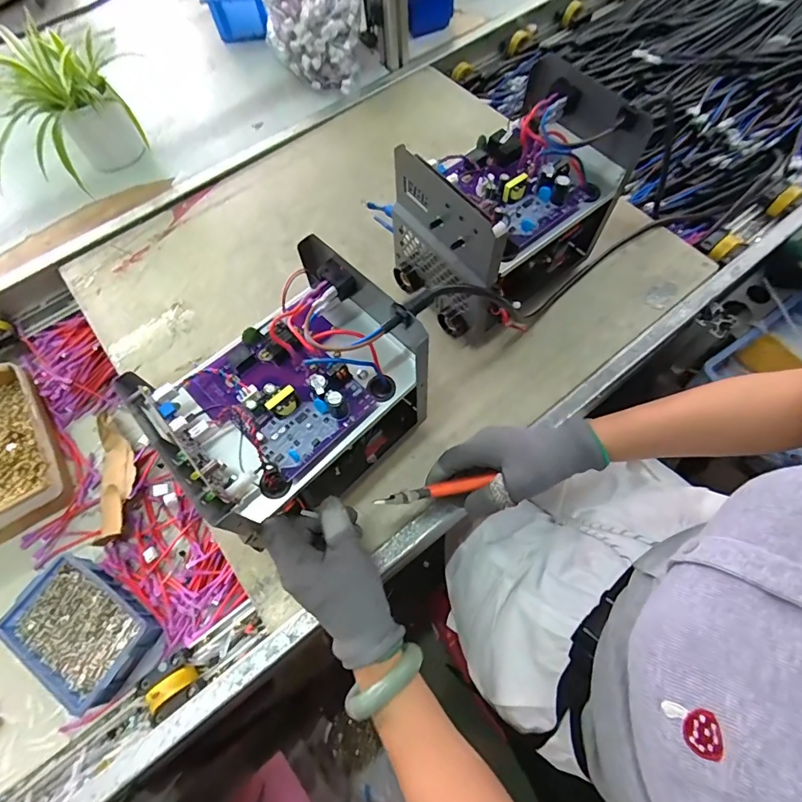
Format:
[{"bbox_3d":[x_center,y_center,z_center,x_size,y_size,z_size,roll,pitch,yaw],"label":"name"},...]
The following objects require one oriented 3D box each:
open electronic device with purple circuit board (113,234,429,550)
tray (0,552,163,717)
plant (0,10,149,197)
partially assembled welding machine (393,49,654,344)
[{"bbox_3d":[-0.093,0.002,0.421,0.219,0.176,0.151,-42,71,-15],"label":"open electronic device with purple circuit board"},{"bbox_3d":[-0.352,0.249,0.495,0.152,0.036,0.104,31,70,15],"label":"tray"},{"bbox_3d":[-0.495,-0.424,0.658,0.168,0.183,0.212,17,67,10],"label":"plant"},{"bbox_3d":[0.117,-0.210,0.508,0.226,0.195,0.156,-38,70,-14],"label":"partially assembled welding machine"}]

